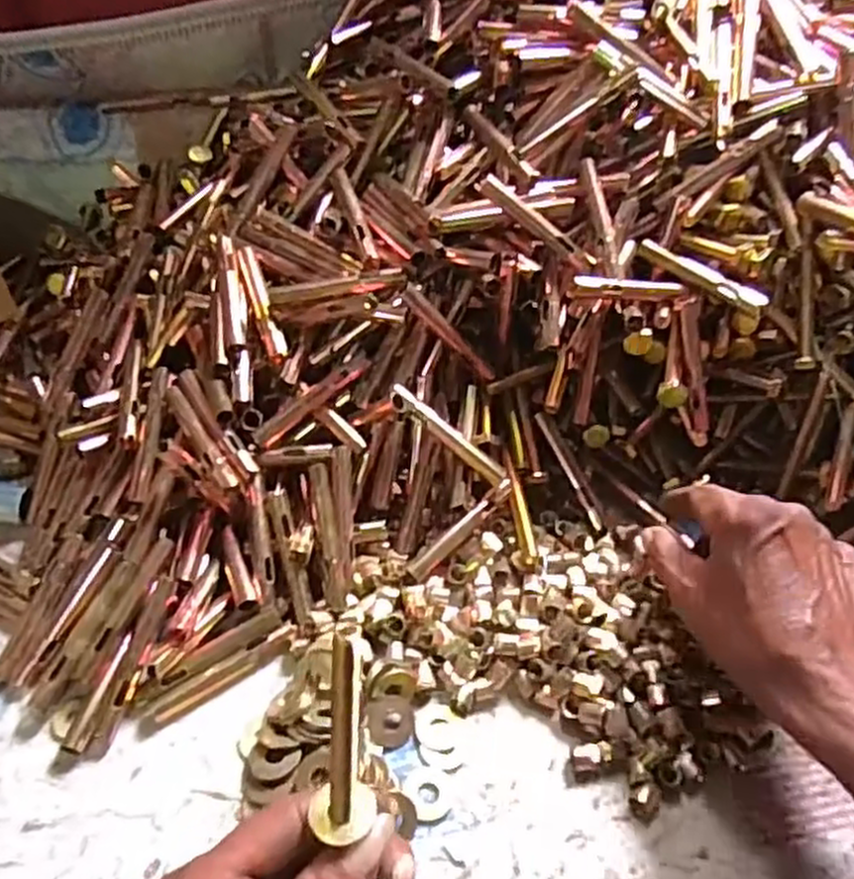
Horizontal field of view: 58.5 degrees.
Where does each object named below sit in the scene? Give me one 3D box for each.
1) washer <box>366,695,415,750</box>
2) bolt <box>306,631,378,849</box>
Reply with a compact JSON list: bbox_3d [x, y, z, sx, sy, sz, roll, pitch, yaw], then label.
[{"bbox_3d":[-0.019,0.145,0.394,0.027,0.004,0.025,10,61,-16],"label":"washer"},{"bbox_3d":[-0.028,0.104,0.269,0.020,0.081,0.016,2,21,0],"label":"bolt"}]

